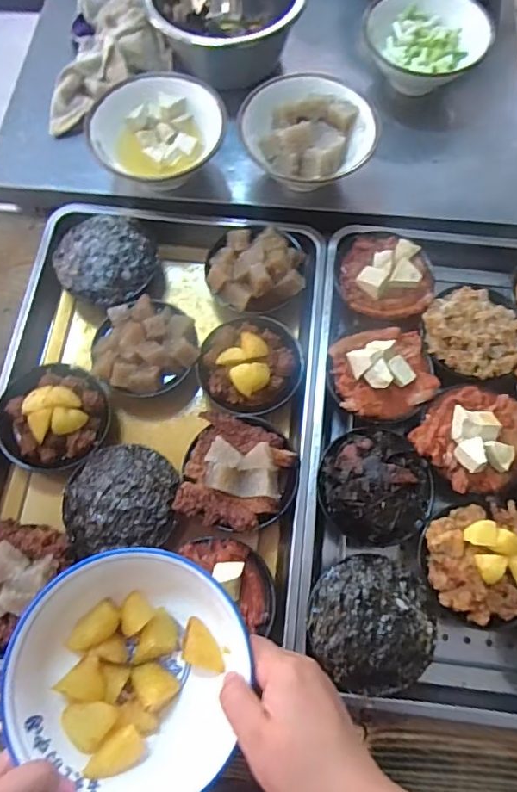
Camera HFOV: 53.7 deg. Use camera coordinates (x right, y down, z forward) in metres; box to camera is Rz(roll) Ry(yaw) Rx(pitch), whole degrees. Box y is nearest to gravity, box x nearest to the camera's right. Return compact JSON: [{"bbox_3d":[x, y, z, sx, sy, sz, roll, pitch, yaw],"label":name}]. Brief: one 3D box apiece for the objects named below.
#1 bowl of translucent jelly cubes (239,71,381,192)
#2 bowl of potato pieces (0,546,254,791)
[{"bbox_3d":[0.067,-0.348,0.710,0.180,0.087,0.160,-5,70,-2],"label":"bowl of translucent jelly cubes"},{"bbox_3d":[-0.084,0.189,0.352,0.150,0.065,0.149,24,72,8],"label":"bowl of potato pieces"}]

